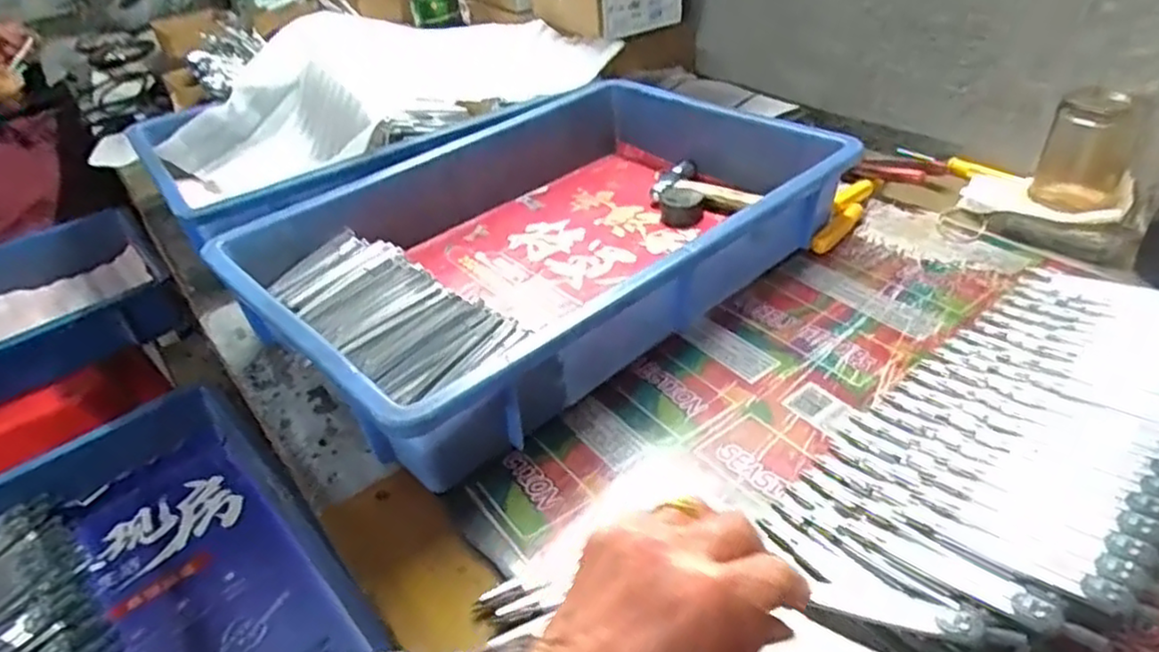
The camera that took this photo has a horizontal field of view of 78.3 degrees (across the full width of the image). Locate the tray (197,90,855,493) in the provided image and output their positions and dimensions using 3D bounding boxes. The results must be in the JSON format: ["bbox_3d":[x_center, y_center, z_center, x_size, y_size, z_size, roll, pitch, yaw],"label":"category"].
[{"bbox_3d":[-0.022,-0.082,0.574,0.454,0.081,0.306,-32,44,-29],"label":"tray"}]

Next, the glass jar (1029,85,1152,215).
[{"bbox_3d":[0.397,-0.136,0.556,0.059,0.083,0.063,20,45,31],"label":"glass jar"}]

